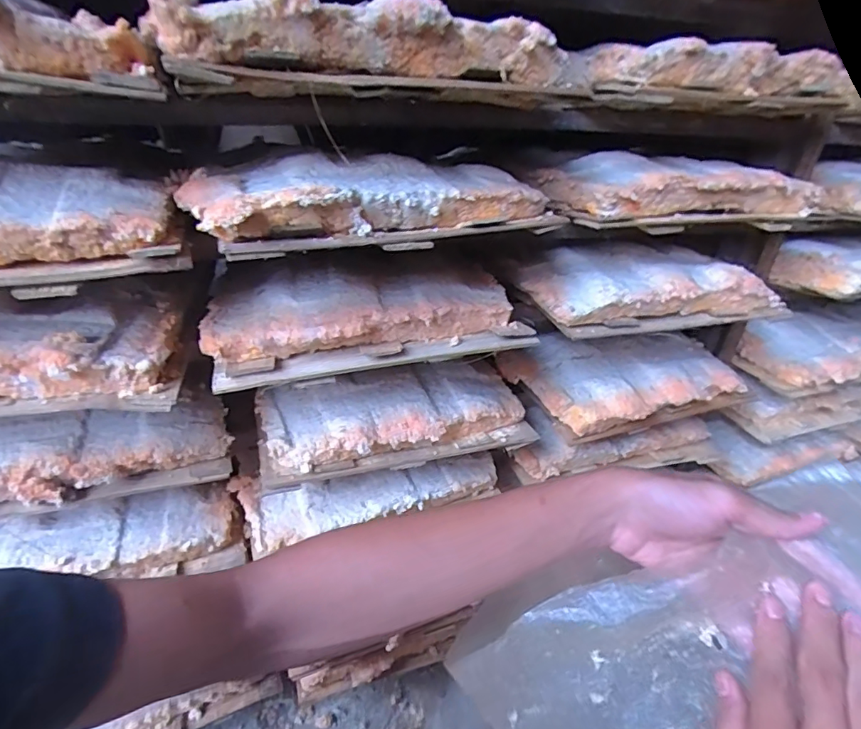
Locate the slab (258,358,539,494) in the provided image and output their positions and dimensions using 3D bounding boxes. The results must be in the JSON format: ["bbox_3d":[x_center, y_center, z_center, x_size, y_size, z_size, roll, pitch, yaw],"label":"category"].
[{"bbox_3d":[-0.029,0.044,0.414,0.226,0.039,0.093,-8,30,-17],"label":"slab"}]

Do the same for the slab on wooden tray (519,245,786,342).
[{"bbox_3d":[0.192,-0.076,0.439,0.233,0.044,0.110,-6,30,-13],"label":"slab on wooden tray"}]

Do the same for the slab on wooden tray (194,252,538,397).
[{"bbox_3d":[-0.050,-0.045,0.371,0.223,0.051,0.119,-6,30,-13],"label":"slab on wooden tray"}]

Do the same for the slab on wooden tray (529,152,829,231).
[{"bbox_3d":[0.203,-0.146,0.400,0.215,0.041,0.096,-7,30,-14],"label":"slab on wooden tray"}]

